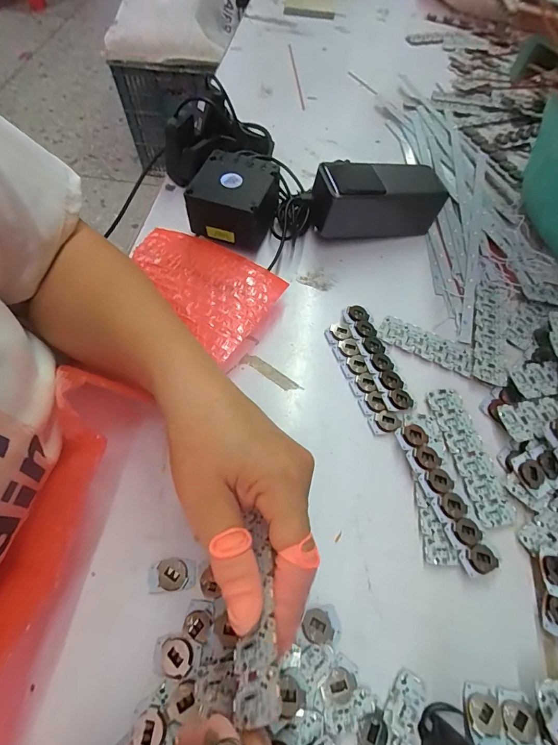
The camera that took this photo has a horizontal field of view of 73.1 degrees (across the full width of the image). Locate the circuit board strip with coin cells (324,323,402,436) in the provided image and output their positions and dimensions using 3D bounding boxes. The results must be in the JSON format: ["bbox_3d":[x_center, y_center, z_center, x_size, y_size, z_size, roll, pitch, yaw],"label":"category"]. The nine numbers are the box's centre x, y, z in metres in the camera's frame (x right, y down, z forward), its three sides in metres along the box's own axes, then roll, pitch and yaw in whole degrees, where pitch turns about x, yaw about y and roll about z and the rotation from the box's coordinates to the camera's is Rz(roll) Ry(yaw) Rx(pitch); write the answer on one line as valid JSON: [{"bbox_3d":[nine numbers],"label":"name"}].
[{"bbox_3d":[0.068,0.003,0.319,0.023,0.005,0.105,-19,64,-12],"label":"circuit board strip with coin cells"}]

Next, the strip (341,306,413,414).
[{"bbox_3d":[0.085,-0.015,0.327,0.025,0.007,0.104,-15,63,-10],"label":"strip"}]

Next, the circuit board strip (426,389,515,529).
[{"bbox_3d":[0.147,0.062,0.290,0.029,0.004,0.105,-9,62,-7],"label":"circuit board strip"}]

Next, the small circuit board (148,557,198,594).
[{"bbox_3d":[-0.070,0.133,0.247,0.031,0.005,0.019,-4,62,-4],"label":"small circuit board"}]

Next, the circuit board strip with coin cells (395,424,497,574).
[{"bbox_3d":[0.118,0.087,0.271,0.023,0.010,0.106,-17,64,-11],"label":"circuit board strip with coin cells"}]

